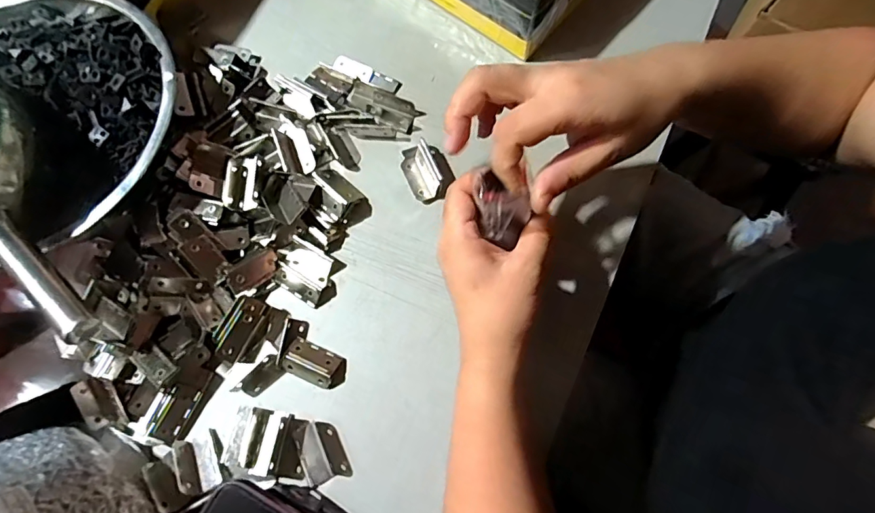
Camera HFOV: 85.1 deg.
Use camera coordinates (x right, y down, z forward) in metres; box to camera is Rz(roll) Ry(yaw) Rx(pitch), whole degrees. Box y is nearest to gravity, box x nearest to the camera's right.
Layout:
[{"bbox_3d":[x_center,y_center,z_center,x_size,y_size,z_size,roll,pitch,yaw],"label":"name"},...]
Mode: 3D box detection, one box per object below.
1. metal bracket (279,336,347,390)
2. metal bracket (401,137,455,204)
[{"bbox_3d":[-0.094,0.082,0.365,0.047,0.009,0.027,22,74,9],"label":"metal bracket"},{"bbox_3d":[-0.010,-0.074,0.410,0.035,0.015,0.055,-26,72,-6],"label":"metal bracket"}]

